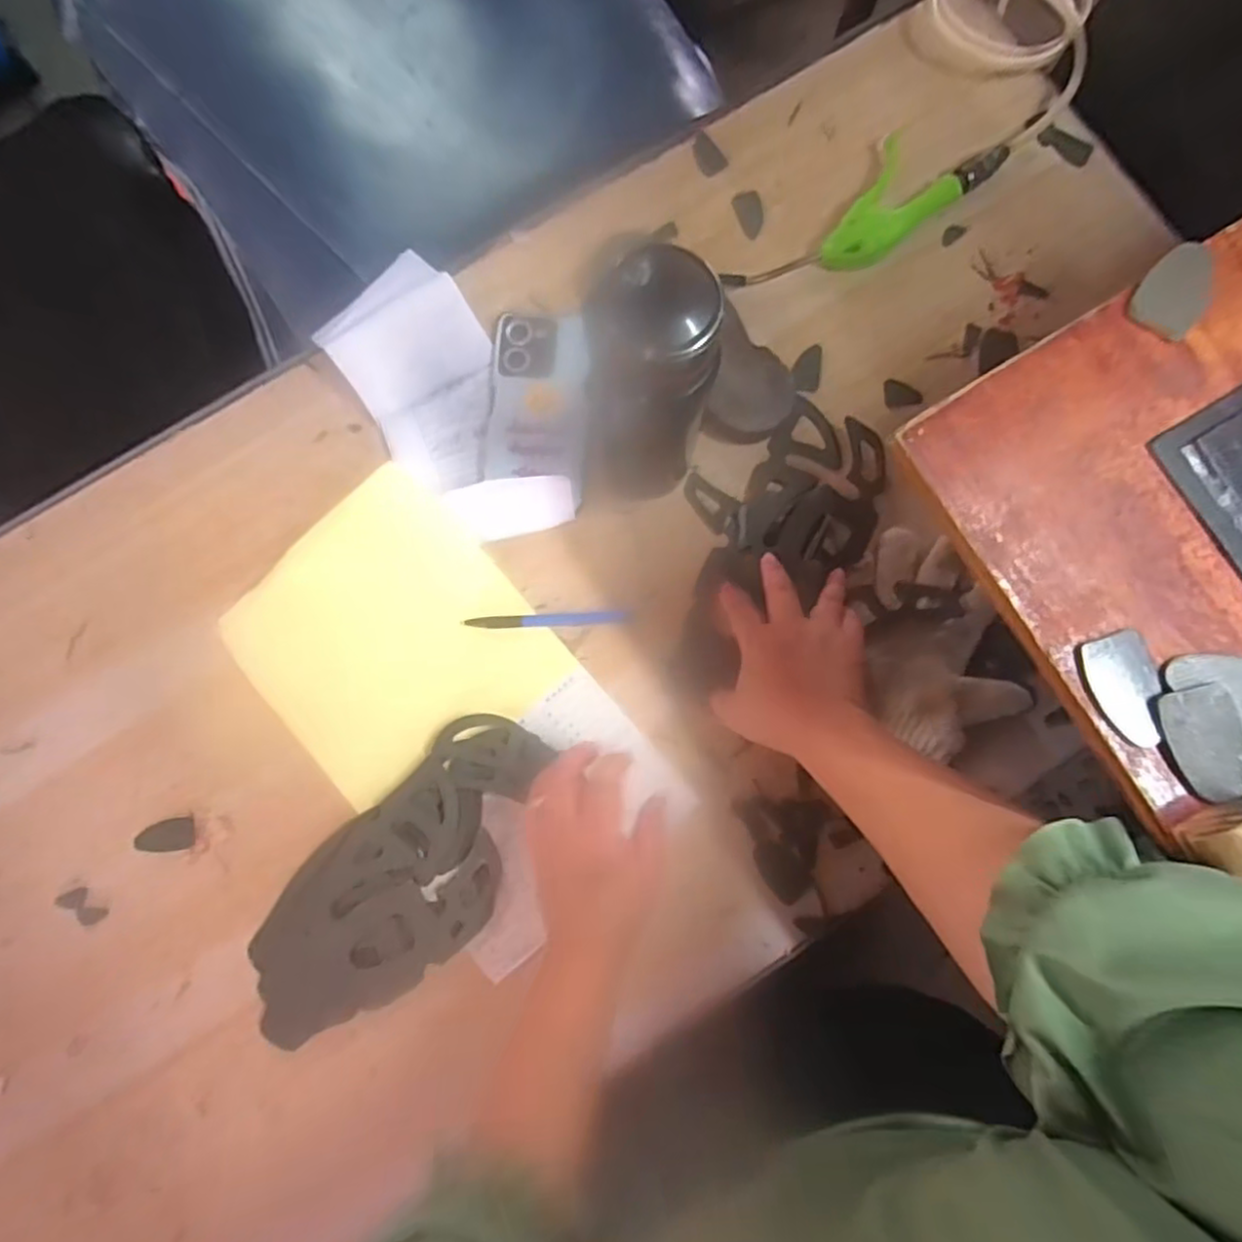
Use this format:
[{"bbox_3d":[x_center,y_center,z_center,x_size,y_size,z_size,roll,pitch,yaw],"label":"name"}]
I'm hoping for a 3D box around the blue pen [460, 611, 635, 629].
[{"bbox_3d":[-0.056,-0.001,0.543,0.128,0.007,0.010,-3,83,1],"label":"blue pen"}]

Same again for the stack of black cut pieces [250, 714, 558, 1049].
[{"bbox_3d":[-0.158,0.190,0.513,0.268,0.017,0.119,-44,84,-4],"label":"stack of black cut pieces"}]

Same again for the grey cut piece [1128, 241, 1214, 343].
[{"bbox_3d":[0.246,-0.147,0.307,0.028,0.004,0.044,34,85,5],"label":"grey cut piece"}]

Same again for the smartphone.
[{"bbox_3d":[-0.065,-0.174,0.562,0.076,0.013,0.154,2,83,1],"label":"smartphone"}]

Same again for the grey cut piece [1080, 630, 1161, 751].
[{"bbox_3d":[0.213,0.028,0.292,0.025,0.006,0.046,-18,83,-1],"label":"grey cut piece"}]

